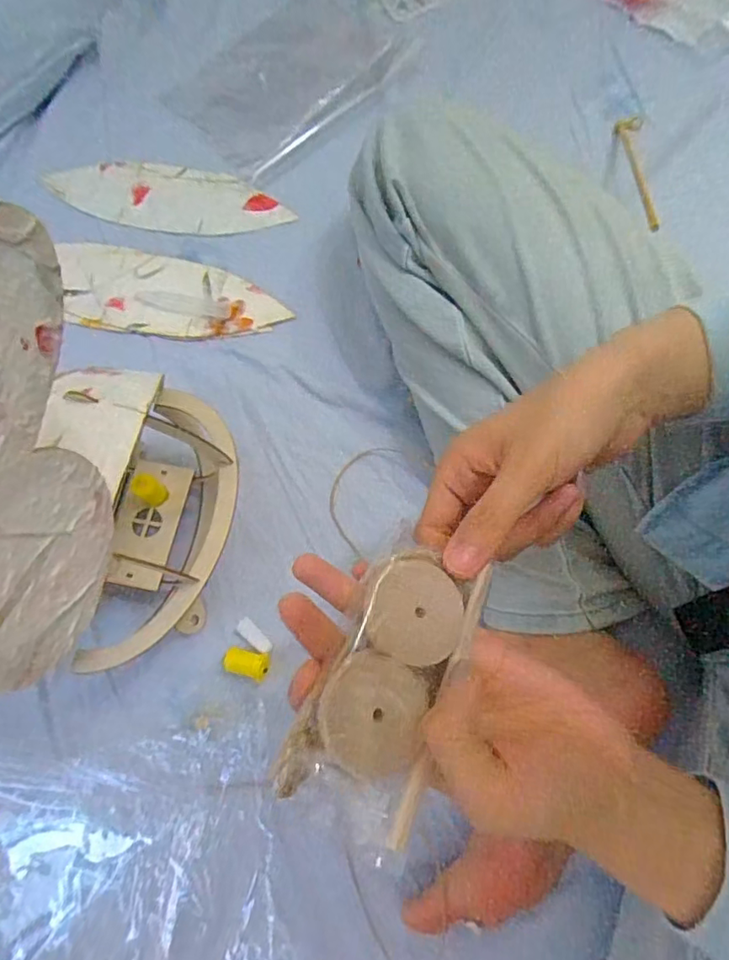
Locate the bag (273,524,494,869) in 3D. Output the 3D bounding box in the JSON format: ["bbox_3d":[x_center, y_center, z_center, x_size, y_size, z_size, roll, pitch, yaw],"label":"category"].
[{"bbox_3d":[0.011,0.082,0.234,0.054,0.014,0.117,21,65,9],"label":"bag"}]

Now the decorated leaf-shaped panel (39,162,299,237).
[{"bbox_3d":[-0.202,-0.293,0.575,0.255,0.010,0.082,12,76,3],"label":"decorated leaf-shaped panel"}]

